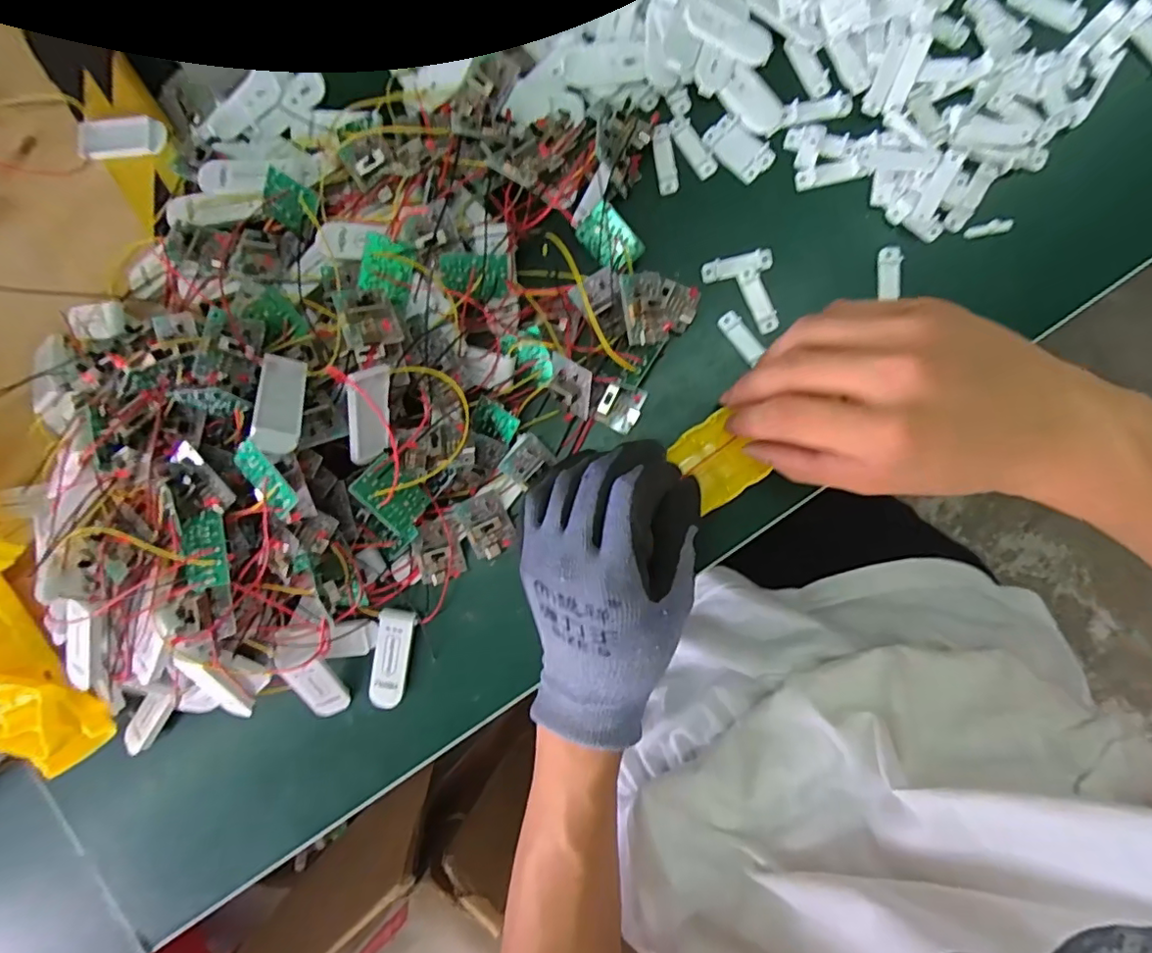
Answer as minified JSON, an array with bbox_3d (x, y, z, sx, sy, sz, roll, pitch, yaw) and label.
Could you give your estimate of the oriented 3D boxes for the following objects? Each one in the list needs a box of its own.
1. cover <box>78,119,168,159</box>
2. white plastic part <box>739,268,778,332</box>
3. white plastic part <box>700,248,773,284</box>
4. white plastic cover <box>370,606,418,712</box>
[{"bbox_3d":[-0.271,-0.200,0.338,0.057,0.010,0.021,2,91,8],"label":"cover"},{"bbox_3d":[0.100,-0.096,0.310,0.012,0.005,0.036,-23,88,8],"label":"white plastic part"},{"bbox_3d":[0.088,-0.115,0.311,0.038,0.007,0.011,-10,89,8],"label":"white plastic part"},{"bbox_3d":[-0.110,0.108,0.339,0.021,0.007,0.058,11,92,8],"label":"white plastic cover"}]

